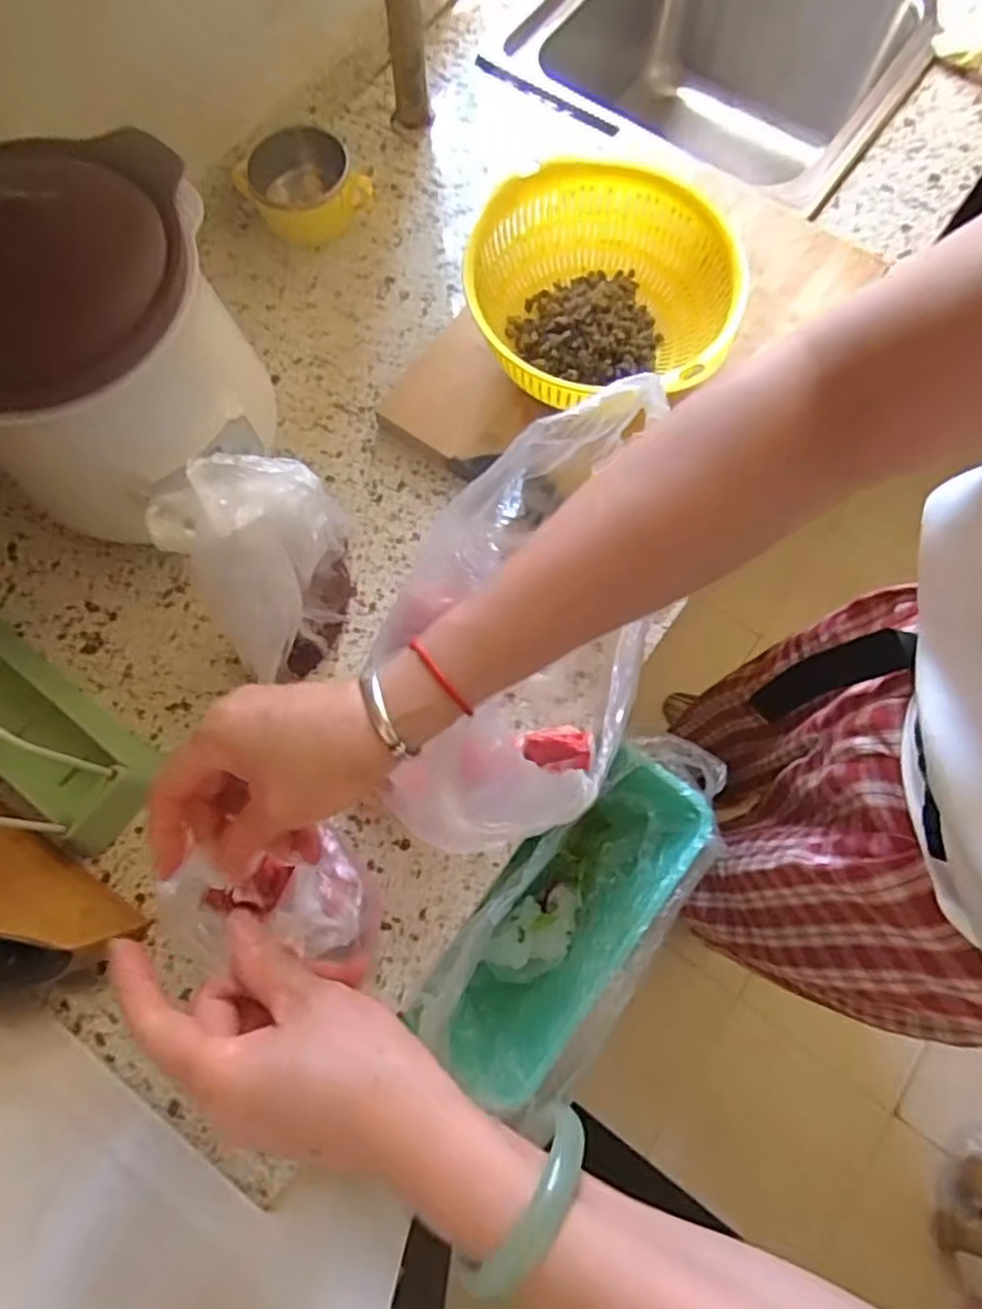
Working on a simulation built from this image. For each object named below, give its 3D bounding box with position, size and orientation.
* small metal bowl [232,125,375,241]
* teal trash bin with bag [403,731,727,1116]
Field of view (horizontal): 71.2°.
[{"bbox_3d":[-0.173,-0.435,0.641,0.116,0.065,0.076,-17,75,-4],"label":"small metal bowl"},{"bbox_3d":[0.082,0.218,0.603,0.114,0.133,0.312,42,79,11],"label":"teal trash bin with bag"}]

